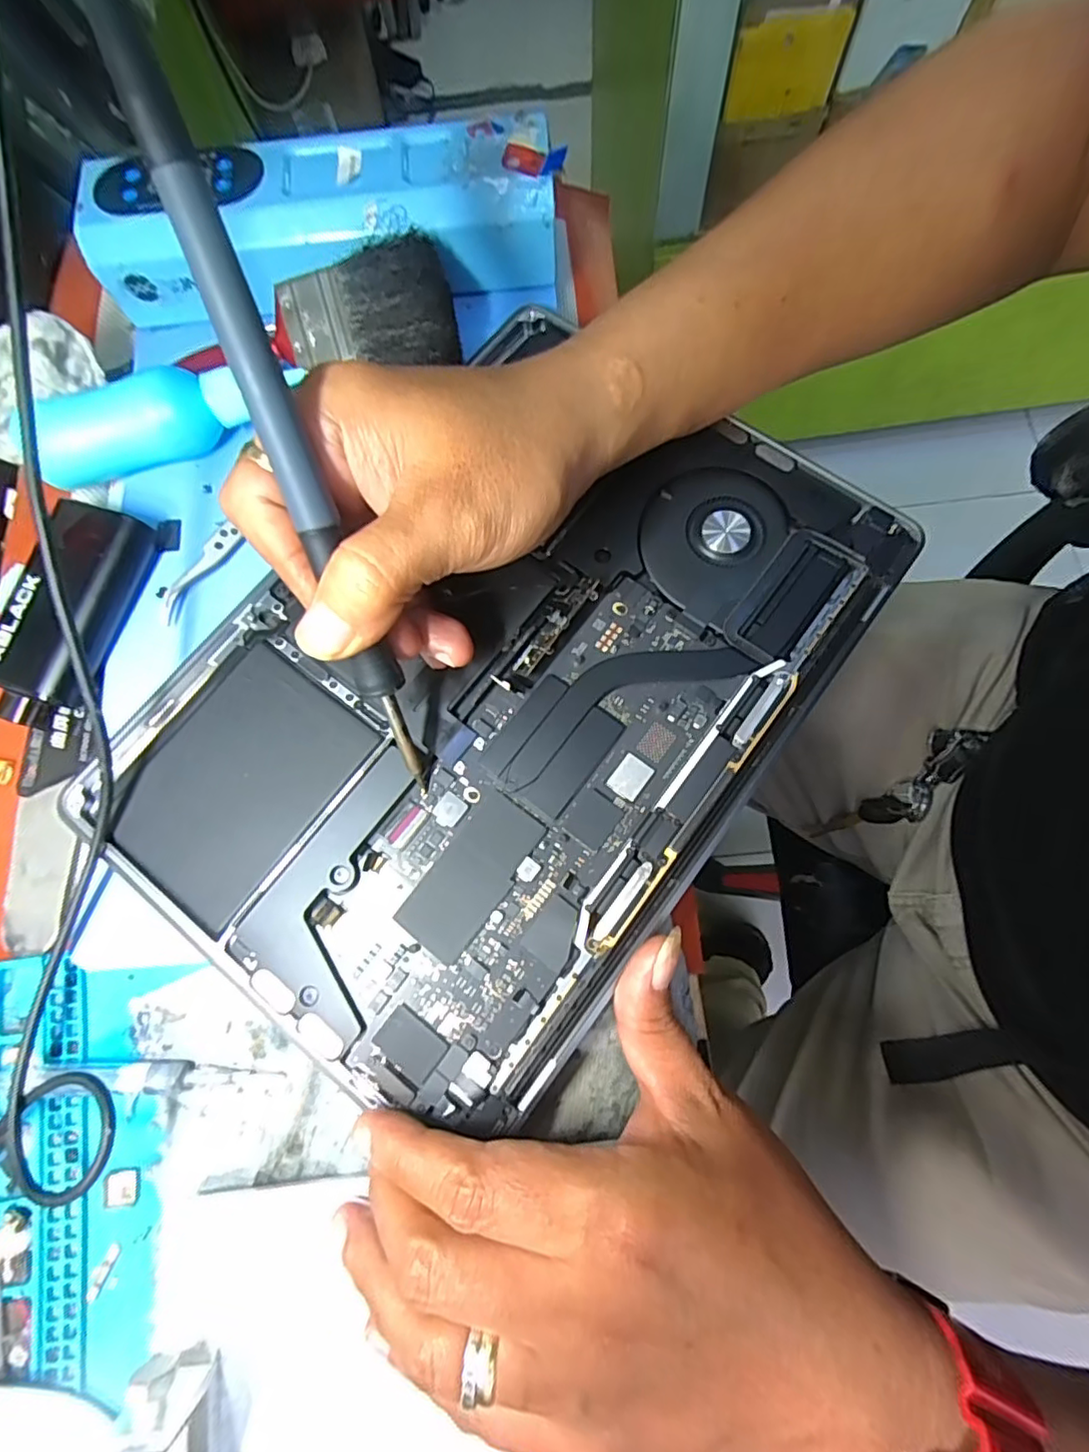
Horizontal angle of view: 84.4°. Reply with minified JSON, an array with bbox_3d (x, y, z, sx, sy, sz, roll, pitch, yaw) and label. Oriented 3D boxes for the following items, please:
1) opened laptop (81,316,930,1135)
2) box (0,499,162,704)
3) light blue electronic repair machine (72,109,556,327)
[{"bbox_3d":[-0.017,-0.024,0.235,0.211,0.019,0.287,37,83,7],"label":"opened laptop"},{"bbox_3d":[-0.203,-0.054,0.256,0.045,0.018,0.084,16,78,7],"label":"box"},{"bbox_3d":[-0.100,-0.230,0.277,0.212,0.041,0.060,-8,75,1],"label":"light blue electronic repair machine"}]

